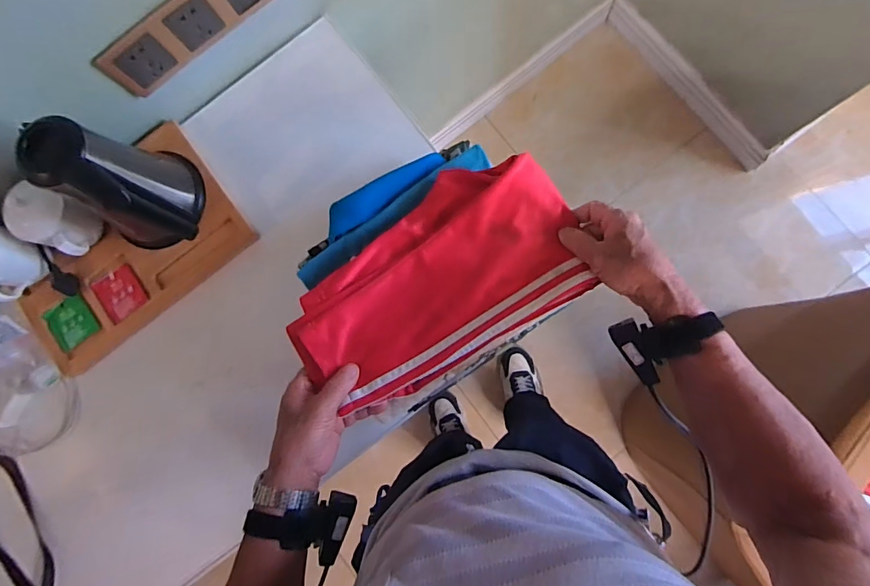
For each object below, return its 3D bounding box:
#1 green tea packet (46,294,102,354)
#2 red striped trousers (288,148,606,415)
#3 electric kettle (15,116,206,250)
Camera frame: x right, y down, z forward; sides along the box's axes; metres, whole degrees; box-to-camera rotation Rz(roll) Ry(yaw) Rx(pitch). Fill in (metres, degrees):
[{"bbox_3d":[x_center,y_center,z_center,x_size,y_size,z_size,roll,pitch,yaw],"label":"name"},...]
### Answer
[{"bbox_3d":[-0.558,0.045,0.705,0.059,0.011,0.072,-37,85,-20],"label":"green tea packet"},{"bbox_3d":[-0.004,-0.015,0.528,0.335,0.027,0.186,-30,83,2],"label":"red striped trousers"},{"bbox_3d":[-0.437,-0.152,0.625,0.123,0.208,0.147,25,88,7],"label":"electric kettle"}]

